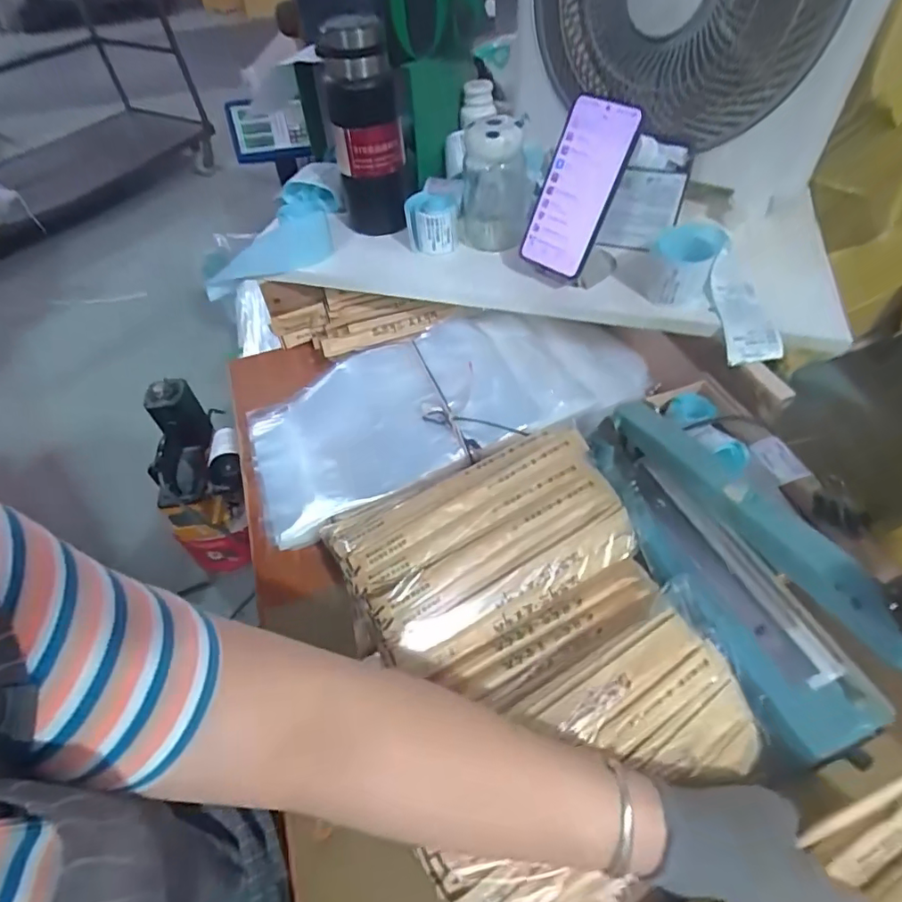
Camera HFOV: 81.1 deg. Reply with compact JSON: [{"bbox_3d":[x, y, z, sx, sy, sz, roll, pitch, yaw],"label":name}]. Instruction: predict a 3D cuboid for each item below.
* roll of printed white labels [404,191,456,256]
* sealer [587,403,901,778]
[{"bbox_3d":[-0.023,-0.279,0.645,0.060,0.051,0.056,-2,52,2],"label":"roll of printed white labels"},{"bbox_3d":[0.210,0.064,0.393,0.079,0.152,0.284,-15,52,-8],"label":"sealer"}]

